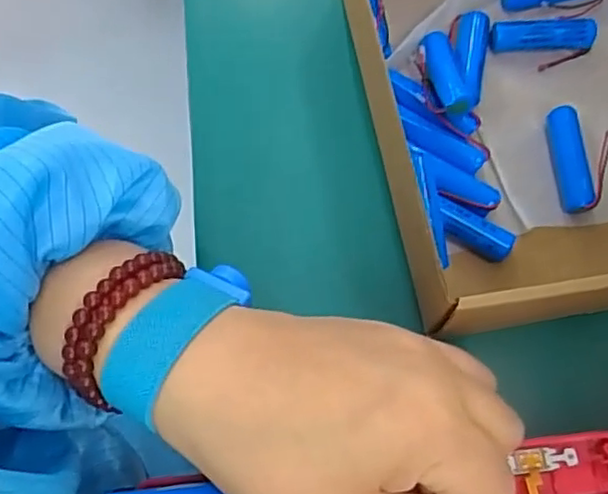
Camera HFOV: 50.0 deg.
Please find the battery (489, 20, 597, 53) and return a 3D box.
[{"bbox_3d":[0.121,-0.107,0.330,0.052,0.011,0.012,-2,69,0],"label":"battery"}]

